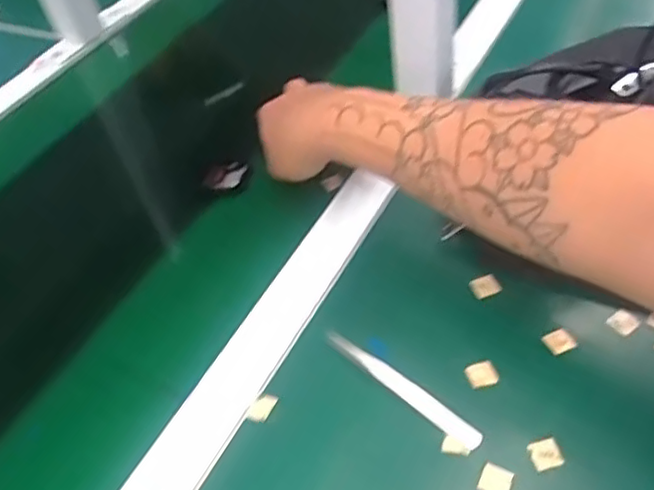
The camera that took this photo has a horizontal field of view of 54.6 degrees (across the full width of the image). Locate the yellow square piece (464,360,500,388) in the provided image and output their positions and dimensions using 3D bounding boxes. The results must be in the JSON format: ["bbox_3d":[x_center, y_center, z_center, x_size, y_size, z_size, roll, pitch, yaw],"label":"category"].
[{"bbox_3d":[0.095,0.079,0.388,0.018,0.005,0.015,-15,48,-2],"label":"yellow square piece"}]

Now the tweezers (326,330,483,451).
[{"bbox_3d":[0.044,0.085,0.386,0.114,0.007,0.014,30,60,32],"label":"tweezers"}]

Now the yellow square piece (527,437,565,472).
[{"bbox_3d":[0.122,0.116,0.353,0.017,0.004,0.016,-18,48,-5],"label":"yellow square piece"}]

